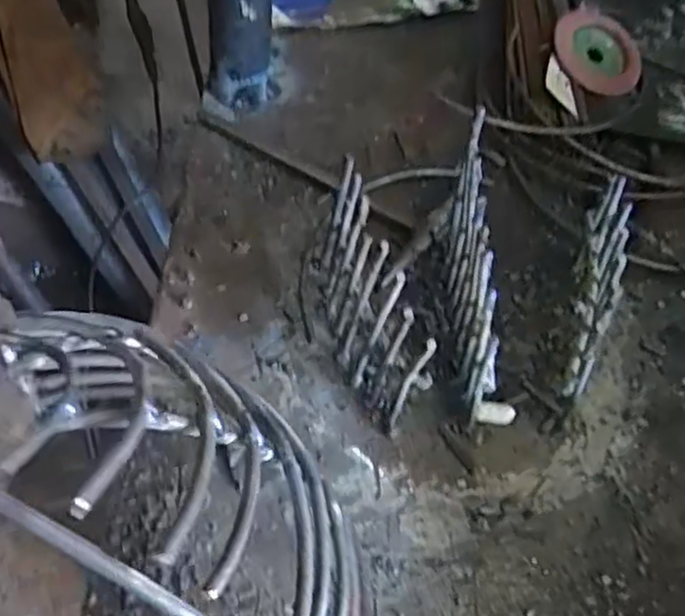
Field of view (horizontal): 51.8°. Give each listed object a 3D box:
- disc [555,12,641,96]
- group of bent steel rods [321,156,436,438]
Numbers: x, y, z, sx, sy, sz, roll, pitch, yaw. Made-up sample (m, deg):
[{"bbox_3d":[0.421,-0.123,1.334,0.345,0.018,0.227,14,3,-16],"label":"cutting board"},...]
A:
[{"bbox_3d":[0.222,-0.223,0.613,0.081,0.004,0.076,3,74,-11],"label":"disc"},{"bbox_3d":[0.011,-0.008,0.426,0.032,0.090,0.137,-14,57,-13],"label":"group of bent steel rods"}]

